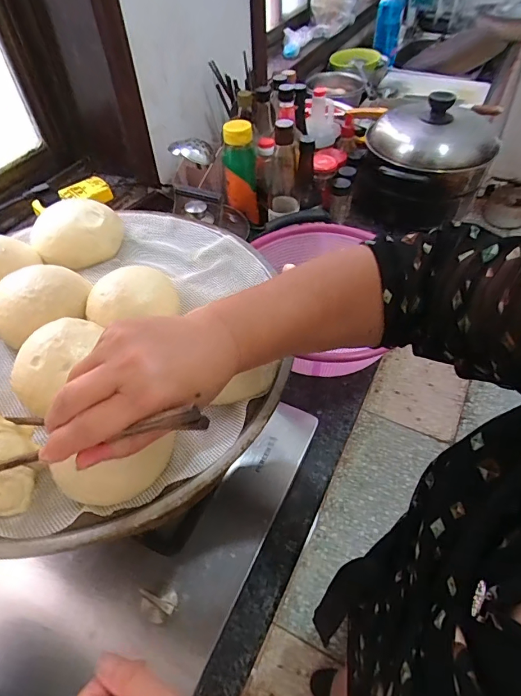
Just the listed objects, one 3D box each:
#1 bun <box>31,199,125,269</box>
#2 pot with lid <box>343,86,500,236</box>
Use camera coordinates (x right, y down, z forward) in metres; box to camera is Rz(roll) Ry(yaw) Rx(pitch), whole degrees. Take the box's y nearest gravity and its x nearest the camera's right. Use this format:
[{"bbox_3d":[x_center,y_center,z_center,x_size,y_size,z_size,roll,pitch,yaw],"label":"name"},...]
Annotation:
[{"bbox_3d":[-0.209,-0.131,0.476,0.094,0.058,0.064,-34,57,-24],"label":"bun"},{"bbox_3d":[0.340,-0.381,0.891,0.250,0.201,0.235,22,54,18],"label":"pot with lid"}]

